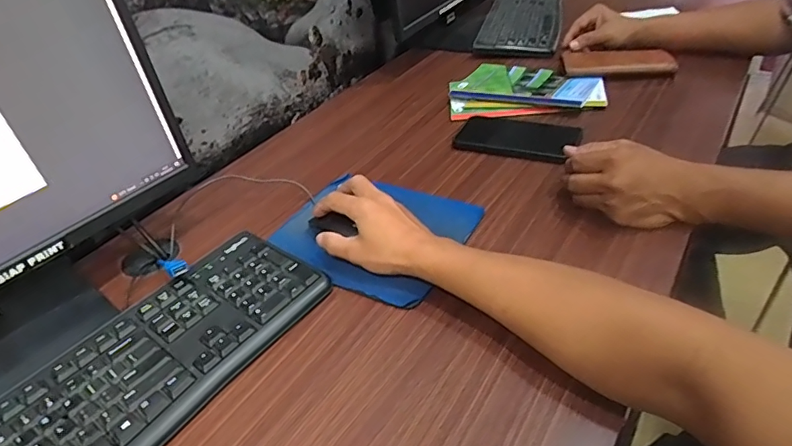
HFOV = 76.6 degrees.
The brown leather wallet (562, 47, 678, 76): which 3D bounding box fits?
[{"bbox_3d":[0.366,-0.268,0.828,0.168,0.015,0.075,0,39,10],"label":"brown leather wallet"}]

